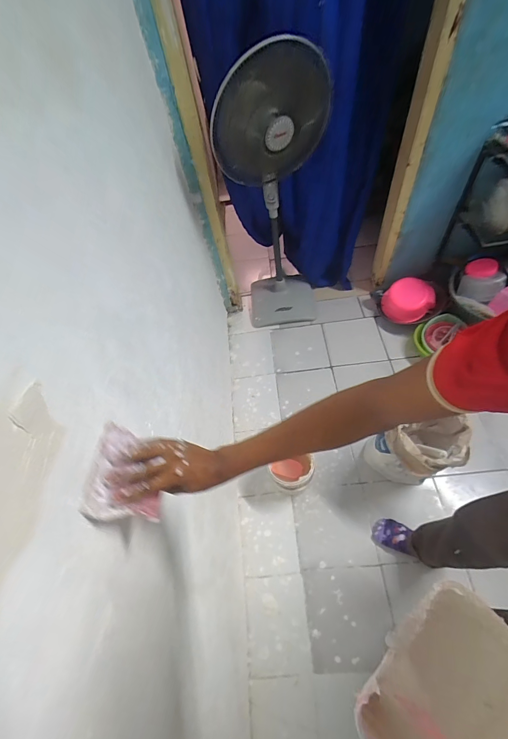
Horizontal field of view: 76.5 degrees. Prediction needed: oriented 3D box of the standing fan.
[{"bbox_3d":[0.106,-0.708,1.452,0.383,1.147,0.401,3,59,10],"label":"standing fan"}]

